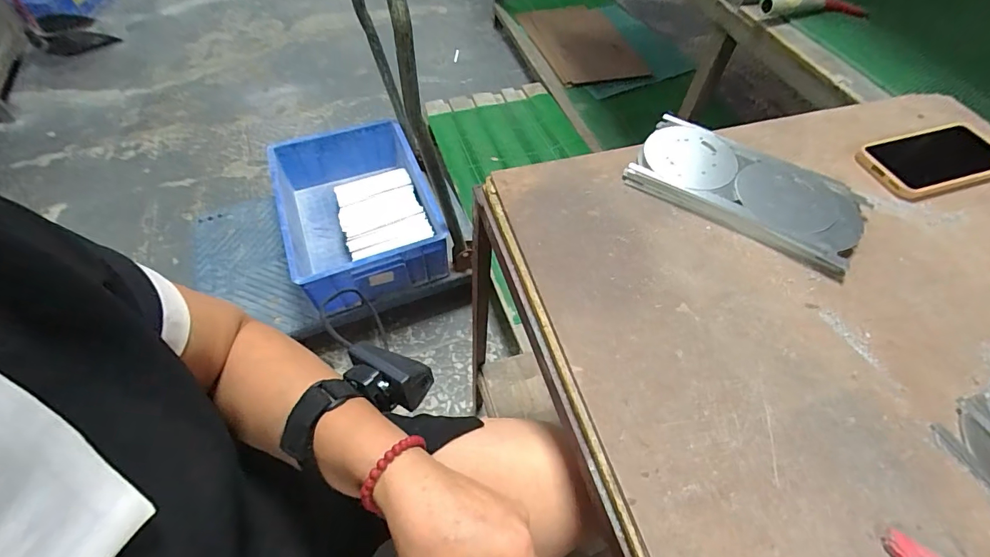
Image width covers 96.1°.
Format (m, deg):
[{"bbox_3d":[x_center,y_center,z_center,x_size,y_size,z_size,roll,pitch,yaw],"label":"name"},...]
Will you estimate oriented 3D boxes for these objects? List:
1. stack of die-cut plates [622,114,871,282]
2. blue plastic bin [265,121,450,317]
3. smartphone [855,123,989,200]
[{"bbox_3d":[0.259,-0.097,0.460,0.218,0.022,0.117,30,61,17],"label":"stack of die-cut plates"},{"bbox_3d":[-0.360,-0.185,1.187,0.366,0.186,0.503,-19,58,-14],"label":"blue plastic bin"},{"bbox_3d":[0.495,-0.135,0.502,0.162,0.010,0.083,-15,58,-11],"label":"smartphone"}]

